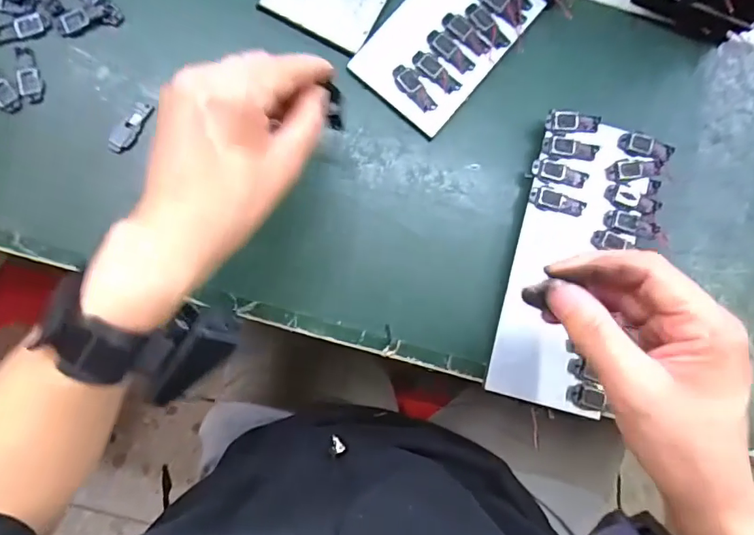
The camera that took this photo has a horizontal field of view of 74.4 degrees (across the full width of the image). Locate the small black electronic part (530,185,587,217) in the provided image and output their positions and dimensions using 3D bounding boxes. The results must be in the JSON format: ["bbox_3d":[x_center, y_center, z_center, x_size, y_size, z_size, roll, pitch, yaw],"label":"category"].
[{"bbox_3d":[0.127,-0.046,0.347,0.039,0.004,0.015,16,85,-2],"label":"small black electronic part"}]

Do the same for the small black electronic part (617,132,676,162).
[{"bbox_3d":[0.192,-0.086,0.353,0.040,0.004,0.016,13,85,-2],"label":"small black electronic part"}]

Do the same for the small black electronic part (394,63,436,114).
[{"bbox_3d":[0.026,-0.128,0.357,0.016,0.004,0.039,-34,89,-5],"label":"small black electronic part"}]

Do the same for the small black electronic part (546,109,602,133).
[{"bbox_3d":[0.139,-0.102,0.349,0.038,0.006,0.014,7,86,-3],"label":"small black electronic part"}]

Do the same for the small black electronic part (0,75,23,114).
[{"bbox_3d":[-0.263,-0.125,0.345,0.015,0.004,0.042,-41,89,-5],"label":"small black electronic part"}]

